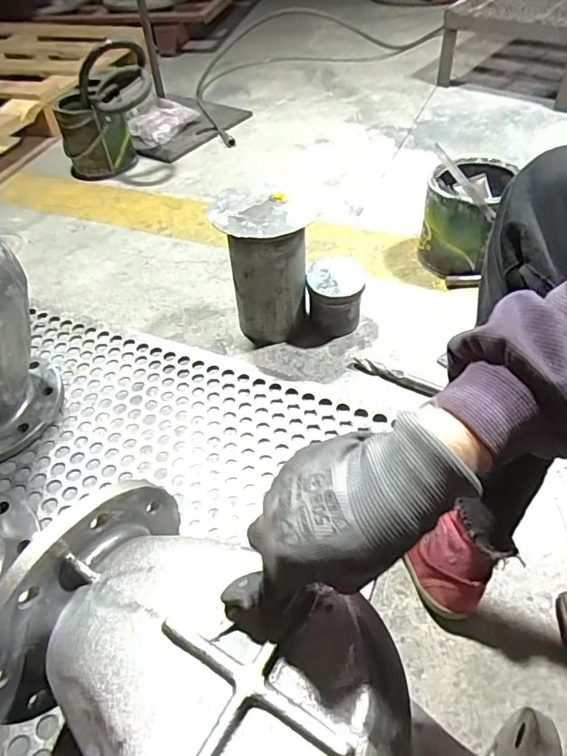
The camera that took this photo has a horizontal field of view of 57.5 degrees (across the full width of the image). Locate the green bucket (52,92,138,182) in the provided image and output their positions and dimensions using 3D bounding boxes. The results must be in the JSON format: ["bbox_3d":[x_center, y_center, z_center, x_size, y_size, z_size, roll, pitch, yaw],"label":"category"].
[{"bbox_3d":[-0.445,-0.569,1.229,0.157,0.162,0.140,-17,49,-12],"label":"green bucket"}]

